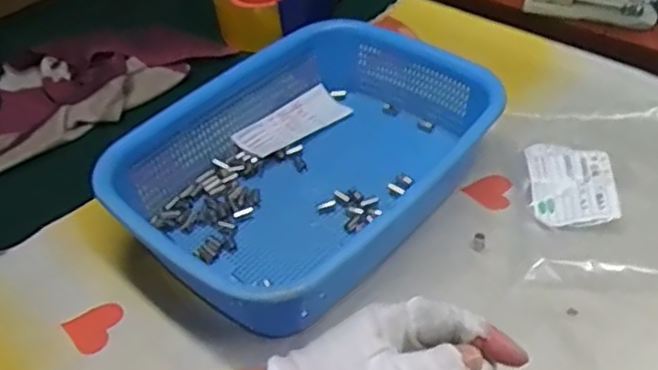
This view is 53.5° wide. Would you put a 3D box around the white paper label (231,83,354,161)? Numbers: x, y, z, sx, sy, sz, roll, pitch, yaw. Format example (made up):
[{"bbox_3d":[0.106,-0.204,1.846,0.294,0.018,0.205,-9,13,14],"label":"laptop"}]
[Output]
[{"bbox_3d":[-0.030,-0.055,0.575,0.099,0.008,0.047,-35,51,-26],"label":"white paper label"}]

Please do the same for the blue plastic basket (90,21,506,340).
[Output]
[{"bbox_3d":[-0.010,-0.021,0.512,0.207,0.077,0.294,30,55,31],"label":"blue plastic basket"}]

